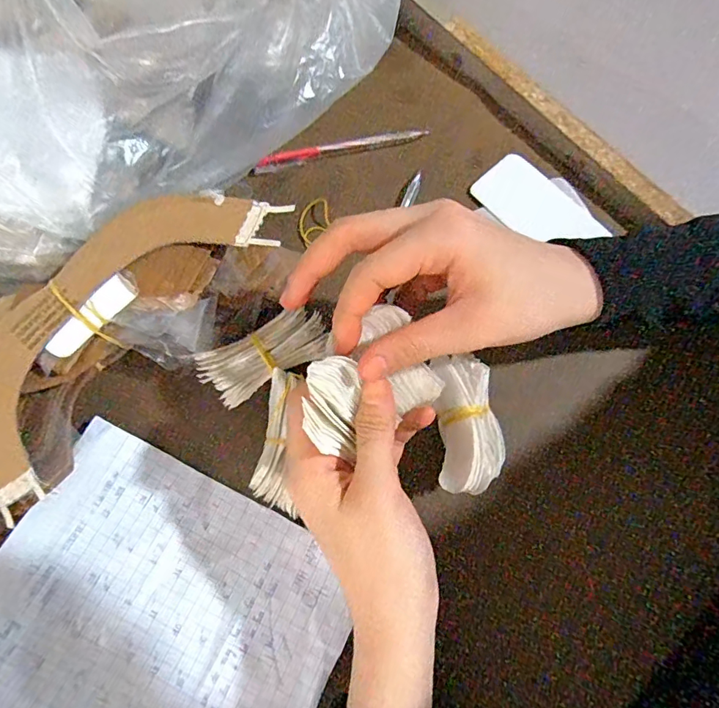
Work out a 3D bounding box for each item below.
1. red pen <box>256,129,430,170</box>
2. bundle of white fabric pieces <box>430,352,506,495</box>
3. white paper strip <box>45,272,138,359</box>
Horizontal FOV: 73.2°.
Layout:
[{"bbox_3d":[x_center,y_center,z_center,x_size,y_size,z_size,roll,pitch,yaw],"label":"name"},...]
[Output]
[{"bbox_3d":[-0.013,-0.158,0.375,0.131,0.012,0.010,-12,75,-5],"label":"red pen"},{"bbox_3d":[0.066,0.041,0.288,0.040,0.021,0.077,-4,74,-2],"label":"bundle of white fabric pieces"},{"bbox_3d":[-0.146,-0.020,0.264,0.053,0.006,0.015,-47,118,-8],"label":"white paper strip"}]

